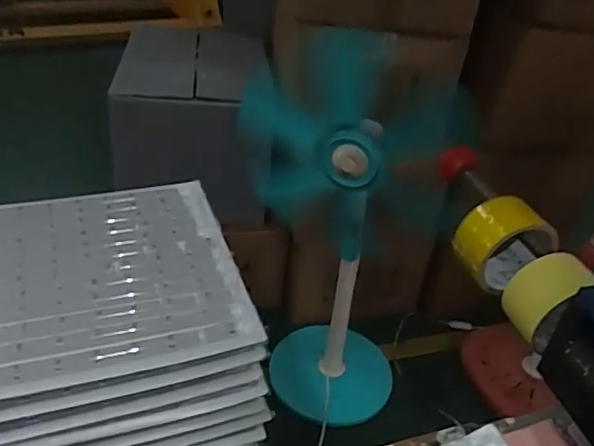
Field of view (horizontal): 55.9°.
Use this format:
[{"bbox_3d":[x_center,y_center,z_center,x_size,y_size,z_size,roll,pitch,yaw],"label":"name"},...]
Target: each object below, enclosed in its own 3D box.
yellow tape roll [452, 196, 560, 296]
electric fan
[{"bbox_3d":[0.210,0.029,0.573,0.096,0.098,0.057,-2,35,-12],"label":"yellow tape roll"},{"bbox_3d":[0.114,0.035,1.187,0.455,0.807,0.325,3,34,-5],"label":"electric fan"}]

